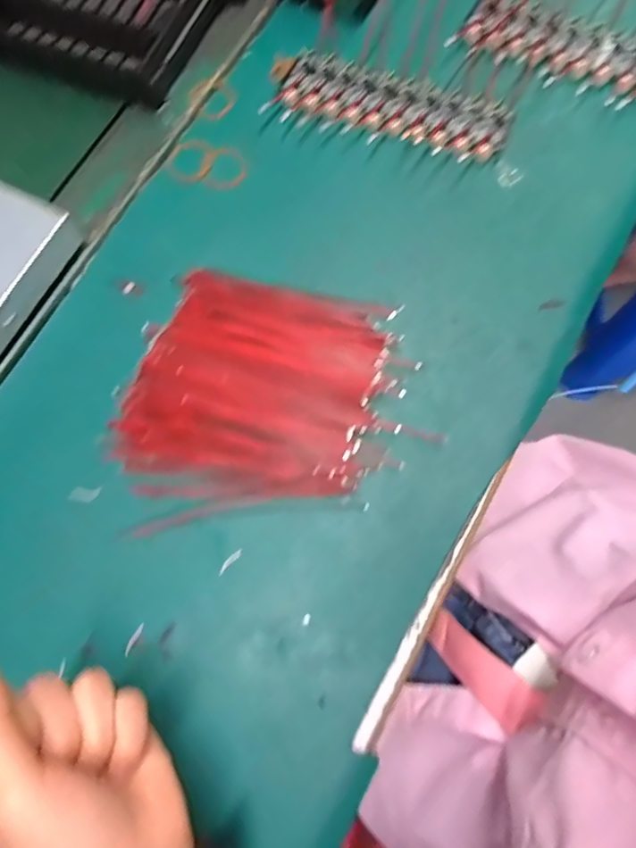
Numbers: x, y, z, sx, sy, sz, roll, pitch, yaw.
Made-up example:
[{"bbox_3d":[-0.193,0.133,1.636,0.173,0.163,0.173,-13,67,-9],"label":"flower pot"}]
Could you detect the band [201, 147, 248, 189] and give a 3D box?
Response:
[{"bbox_3d":[-0.065,-0.178,0.362,0.033,0.007,0.029,7,76,7],"label":"band"}]

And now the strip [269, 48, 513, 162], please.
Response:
[{"bbox_3d":[0.046,-0.223,0.363,0.169,0.015,0.064,22,78,11],"label":"strip"}]

